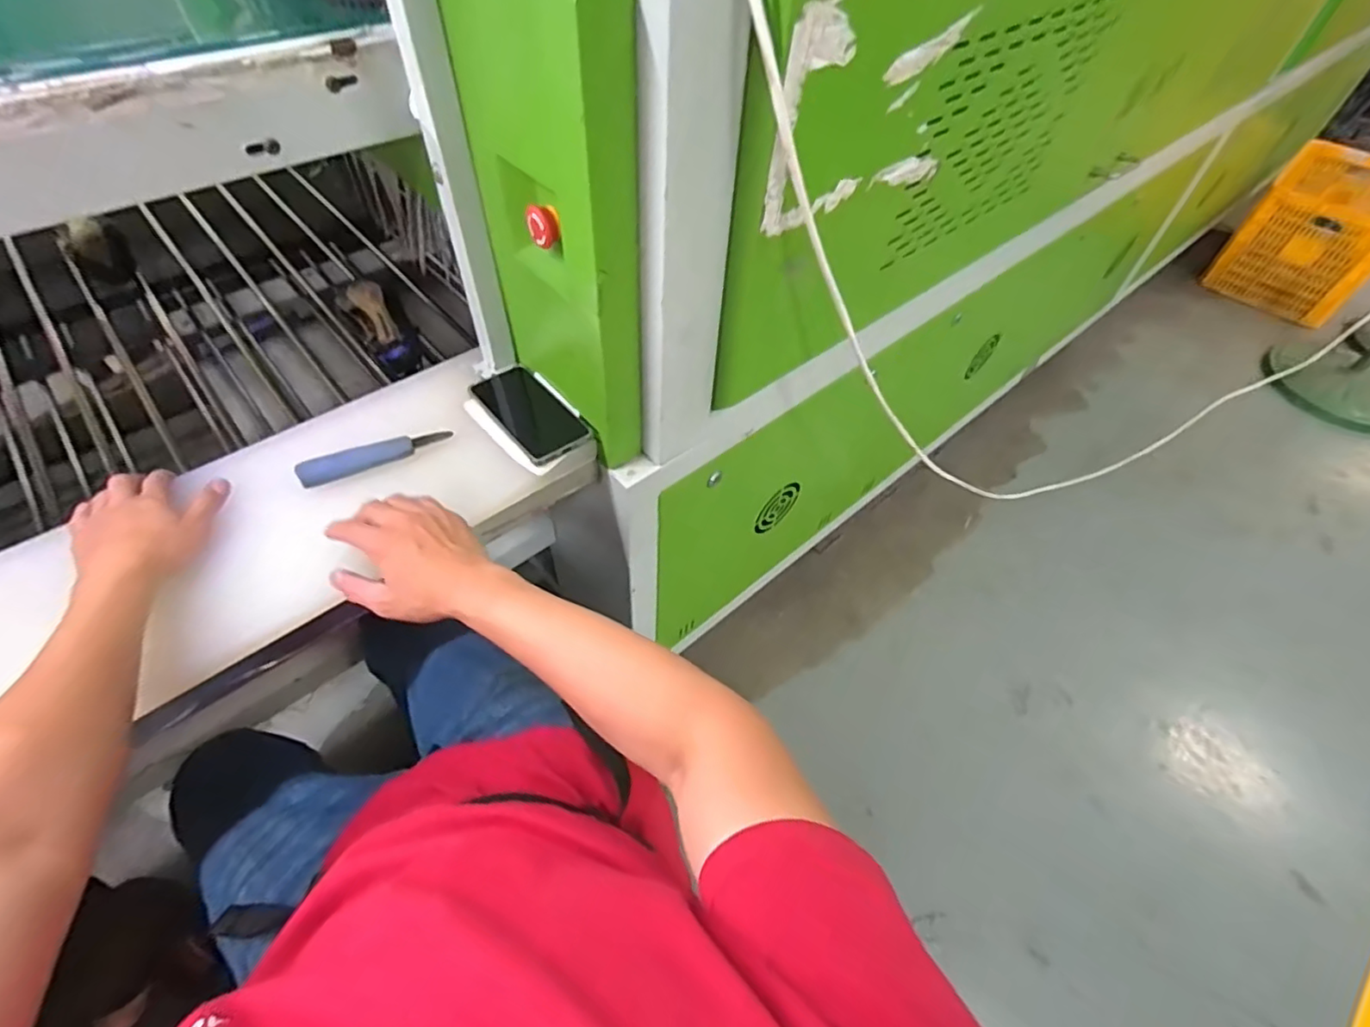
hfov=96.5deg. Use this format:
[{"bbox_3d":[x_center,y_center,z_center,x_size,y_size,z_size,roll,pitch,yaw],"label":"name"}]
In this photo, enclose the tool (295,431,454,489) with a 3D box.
[{"bbox_3d":[-0.339,-0.067,0.671,0.155,0.019,0.031,-23,57,-19],"label":"tool"}]

